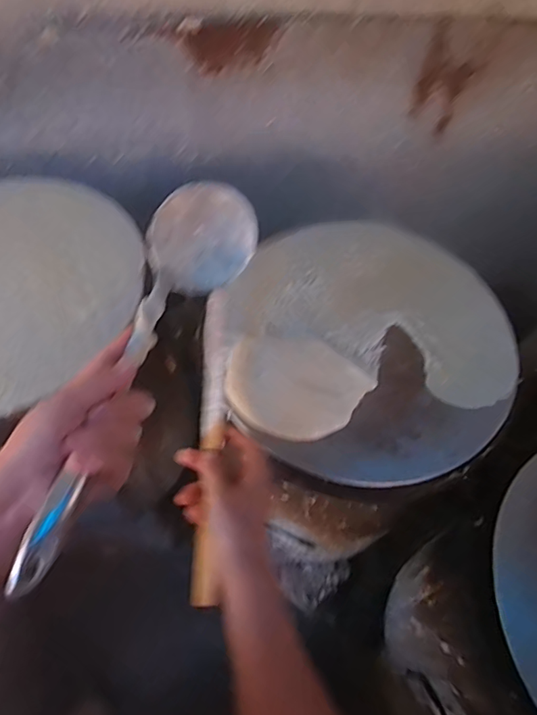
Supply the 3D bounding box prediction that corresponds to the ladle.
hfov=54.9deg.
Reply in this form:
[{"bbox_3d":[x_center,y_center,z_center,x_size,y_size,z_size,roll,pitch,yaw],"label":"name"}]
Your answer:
[{"bbox_3d":[-0.097,-0.004,0.379,0.076,0.078,0.334,18,56,6],"label":"ladle"}]

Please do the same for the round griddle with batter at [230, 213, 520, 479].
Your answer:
[{"bbox_3d":[0.127,-0.035,0.632,0.343,0.035,0.367,2,59,-3],"label":"round griddle with batter"}]

